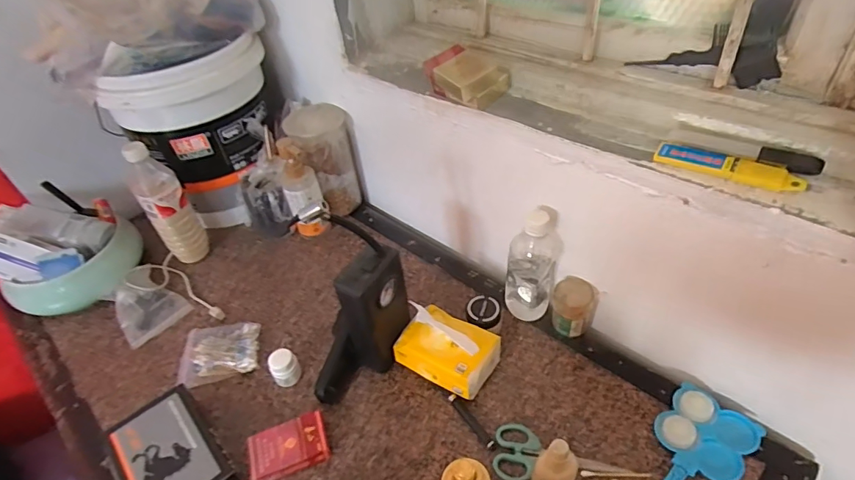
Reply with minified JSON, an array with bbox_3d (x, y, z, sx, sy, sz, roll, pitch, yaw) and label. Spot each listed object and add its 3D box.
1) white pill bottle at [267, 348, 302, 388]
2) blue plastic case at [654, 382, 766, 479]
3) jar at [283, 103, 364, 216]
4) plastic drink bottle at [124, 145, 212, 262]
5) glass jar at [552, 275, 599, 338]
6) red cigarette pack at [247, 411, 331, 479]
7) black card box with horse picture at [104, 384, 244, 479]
[{"bbox_3d":[-0.196,0.176,0.661,0.037,0.045,0.034,-3,44,3],"label":"white pill bottle"},{"bbox_3d":[0.304,0.235,0.543,0.139,0.021,0.092,-36,51,-27],"label":"blue plastic case"},{"bbox_3d":[-0.197,-0.145,0.888,0.113,0.176,0.105,-3,44,3],"label":"jar"},{"bbox_3d":[-0.441,-0.055,0.813,0.072,0.227,0.064,-32,49,-24],"label":"plastic drink bottle"},{"bbox_3d":[0.203,0.095,0.671,0.053,0.078,0.054,-3,44,3],"label":"glass jar"},{"bbox_3d":[-0.170,0.256,0.588,0.093,0.027,0.061,-17,45,-11],"label":"red cigarette pack"},{"bbox_3d":[-0.308,0.268,0.573,0.112,0.056,0.160,-36,51,-28],"label":"black card box with horse picture"}]

